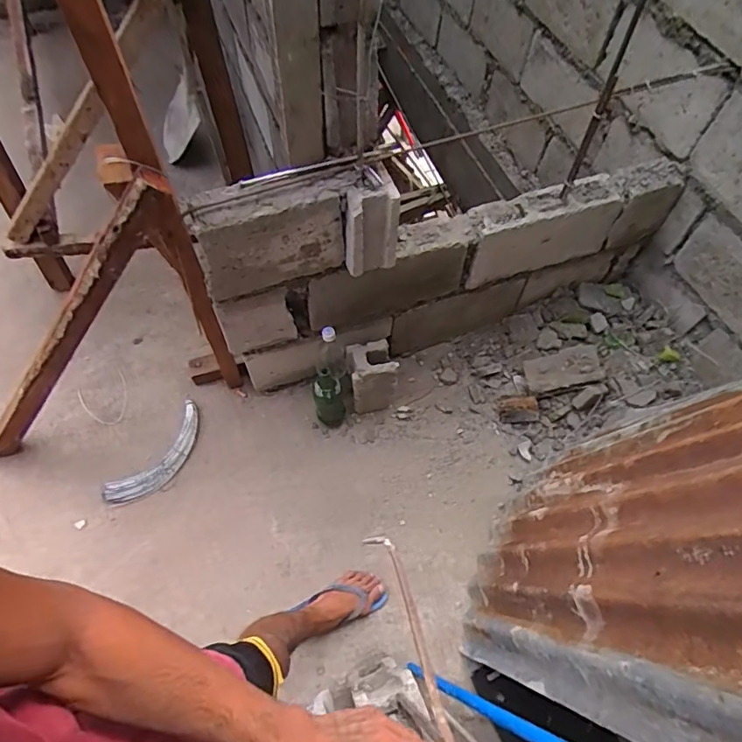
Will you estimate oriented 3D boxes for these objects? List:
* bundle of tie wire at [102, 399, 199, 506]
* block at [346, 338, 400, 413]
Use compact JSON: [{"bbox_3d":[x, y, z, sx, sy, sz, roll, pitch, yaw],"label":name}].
[{"bbox_3d":[-0.580,0.236,1.457,0.127,0.038,0.340,27,61,16],"label":"bundle of tie wire"},{"bbox_3d":[0.002,0.012,1.412,0.121,0.182,0.125,-6,61,-5],"label":"block"}]

